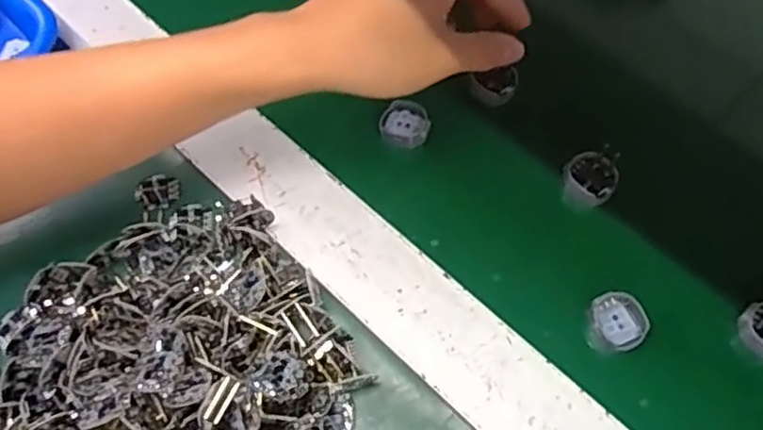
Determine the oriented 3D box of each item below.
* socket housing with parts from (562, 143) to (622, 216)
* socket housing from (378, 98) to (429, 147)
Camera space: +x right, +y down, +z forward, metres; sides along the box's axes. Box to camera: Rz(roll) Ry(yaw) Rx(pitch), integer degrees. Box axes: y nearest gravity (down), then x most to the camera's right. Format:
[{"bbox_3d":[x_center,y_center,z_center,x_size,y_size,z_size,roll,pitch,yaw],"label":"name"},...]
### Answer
[{"bbox_3d":[0.119,-0.022,0.398,0.030,0.026,0.028,0,62,0],"label":"socket housing with parts"},{"bbox_3d":[0.015,-0.055,0.421,0.028,0.013,0.029,14,63,8],"label":"socket housing"}]

